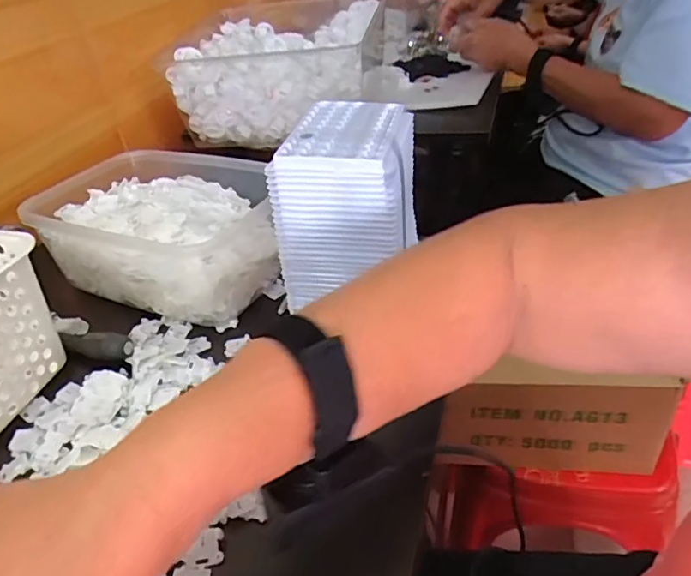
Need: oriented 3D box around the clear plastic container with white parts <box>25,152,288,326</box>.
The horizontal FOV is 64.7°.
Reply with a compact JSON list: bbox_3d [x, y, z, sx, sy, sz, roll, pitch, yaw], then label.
[{"bbox_3d":[-0.173,-0.063,0.548,0.233,0.081,0.175,11,40,24],"label":"clear plastic container with white parts"}]

